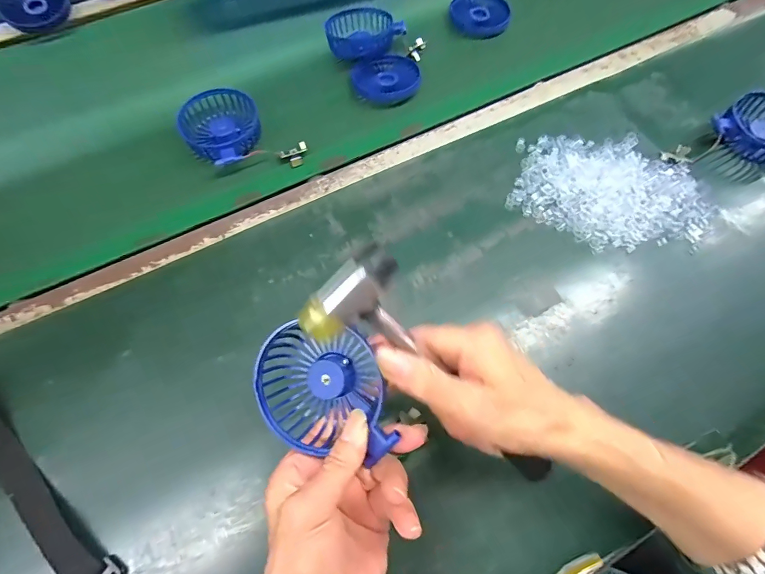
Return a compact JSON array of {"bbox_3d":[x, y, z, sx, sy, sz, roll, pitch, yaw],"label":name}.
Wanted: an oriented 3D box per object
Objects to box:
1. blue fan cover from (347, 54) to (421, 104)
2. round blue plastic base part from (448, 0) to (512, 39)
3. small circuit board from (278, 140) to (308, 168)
[{"bbox_3d":[0.005,-0.266,0.518,0.087,0.009,0.077,-12,68,-7],"label":"blue fan cover"},{"bbox_3d":[0.140,-0.388,0.573,0.081,0.013,0.091,36,71,12],"label":"round blue plastic base part"},{"bbox_3d":[-0.100,-0.152,0.467,0.034,0.018,0.017,-38,74,-16],"label":"small circuit board"}]

